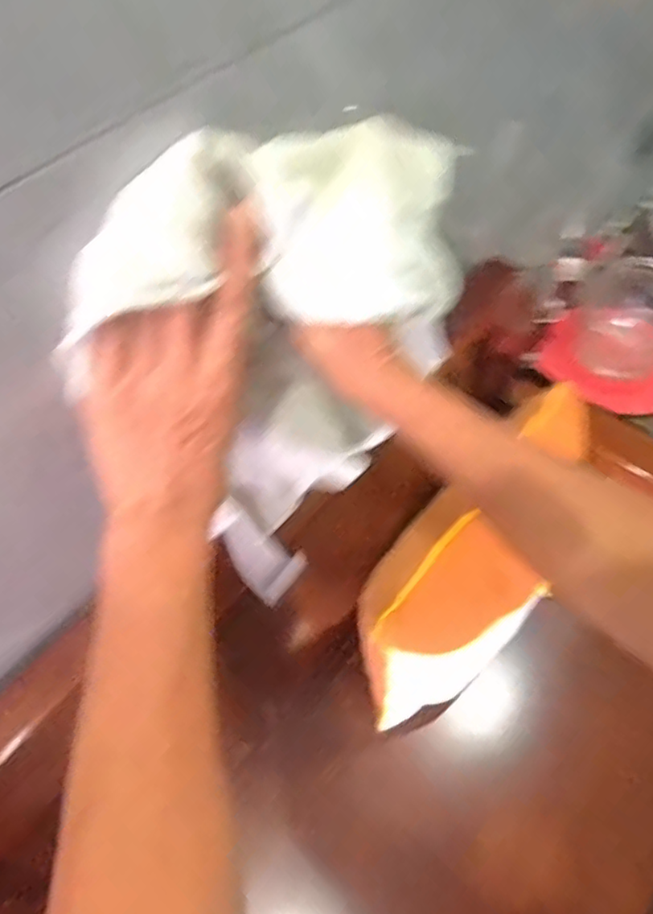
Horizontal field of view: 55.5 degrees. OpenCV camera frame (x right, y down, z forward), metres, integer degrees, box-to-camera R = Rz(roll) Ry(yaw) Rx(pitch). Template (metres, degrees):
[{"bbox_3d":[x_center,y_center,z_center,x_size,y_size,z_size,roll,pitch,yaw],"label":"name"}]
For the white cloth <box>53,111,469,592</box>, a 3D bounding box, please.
[{"bbox_3d":[-0.003,-0.068,0.405,0.090,0.286,0.242,36,64,20],"label":"white cloth"}]

